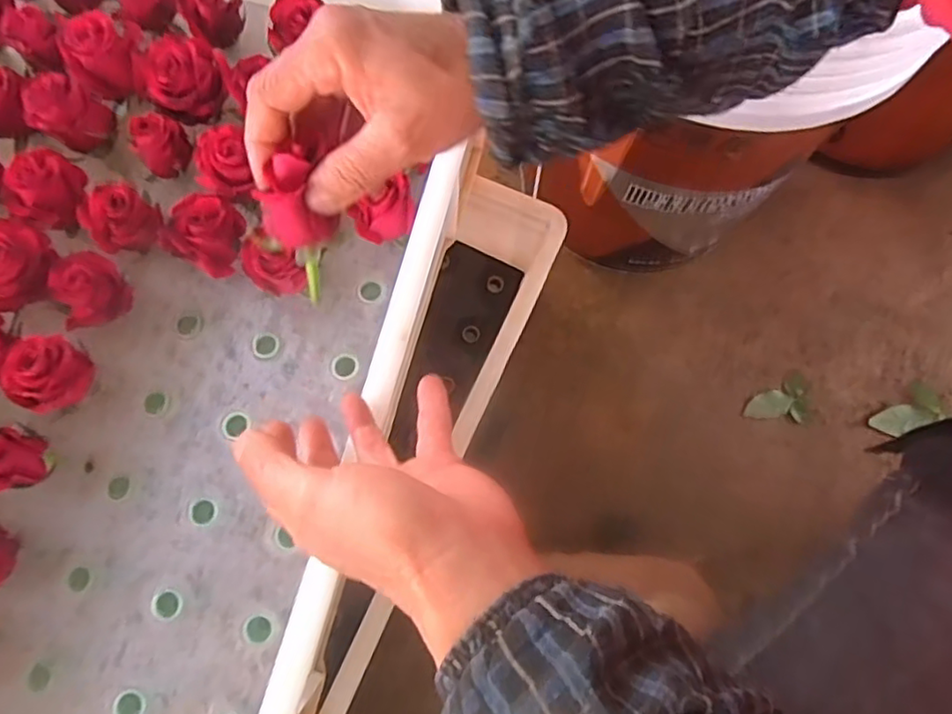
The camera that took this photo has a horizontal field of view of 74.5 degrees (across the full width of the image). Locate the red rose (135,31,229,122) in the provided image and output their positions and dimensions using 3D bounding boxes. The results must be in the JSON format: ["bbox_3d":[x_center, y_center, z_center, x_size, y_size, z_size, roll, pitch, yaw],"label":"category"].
[{"bbox_3d":[-0.203,-0.195,0.434,0.052,0.042,0.043,-25,77,-8],"label":"red rose"}]

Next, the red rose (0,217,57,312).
[{"bbox_3d":[-0.297,-0.059,0.397,0.051,0.035,0.055,1,75,-2],"label":"red rose"}]

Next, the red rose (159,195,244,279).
[{"bbox_3d":[-0.178,-0.079,0.419,0.042,0.047,0.047,30,76,6],"label":"red rose"}]

